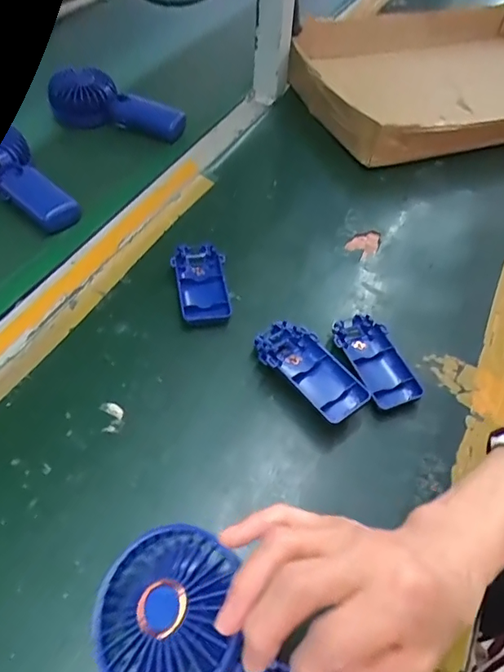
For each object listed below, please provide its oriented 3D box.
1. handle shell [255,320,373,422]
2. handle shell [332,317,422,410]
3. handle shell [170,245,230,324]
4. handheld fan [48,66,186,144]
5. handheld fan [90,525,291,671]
[{"bbox_3d":[0.045,0.029,0.411,0.048,0.026,0.104,-33,62,-27],"label":"handle shell"},{"bbox_3d":[0.107,0.021,0.430,0.049,0.014,0.090,-21,57,-20],"label":"handle shell"},{"bbox_3d":[-0.049,-0.050,0.470,0.048,0.018,0.090,-2,53,-7],"label":"handle shell"},{"bbox_3d":[-0.175,-0.302,0.650,0.183,0.055,0.056,20,53,10],"label":"handheld fan"},{"bbox_3d":[-0.004,0.175,0.250,0.180,0.033,0.078,35,57,16],"label":"handheld fan"}]

